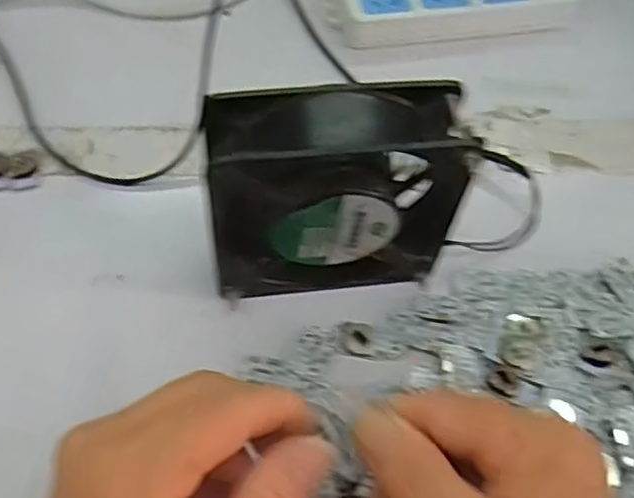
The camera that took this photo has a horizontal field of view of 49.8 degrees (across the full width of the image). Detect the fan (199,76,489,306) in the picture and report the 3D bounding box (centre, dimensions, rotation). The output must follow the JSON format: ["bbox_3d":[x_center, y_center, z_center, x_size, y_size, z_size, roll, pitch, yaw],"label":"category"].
[{"bbox_3d":[0.008,-0.022,0.338,0.120,0.115,0.047,-5,59,-7],"label":"fan"}]

